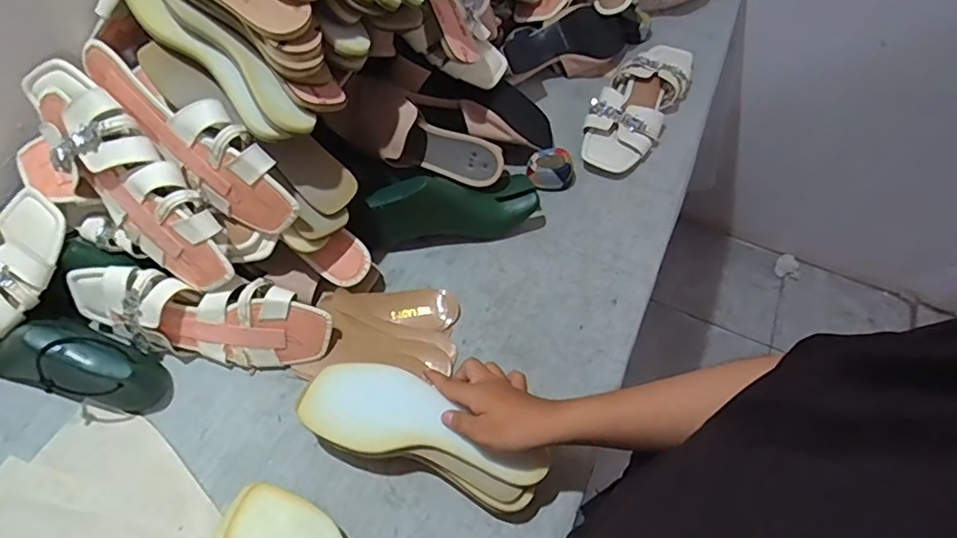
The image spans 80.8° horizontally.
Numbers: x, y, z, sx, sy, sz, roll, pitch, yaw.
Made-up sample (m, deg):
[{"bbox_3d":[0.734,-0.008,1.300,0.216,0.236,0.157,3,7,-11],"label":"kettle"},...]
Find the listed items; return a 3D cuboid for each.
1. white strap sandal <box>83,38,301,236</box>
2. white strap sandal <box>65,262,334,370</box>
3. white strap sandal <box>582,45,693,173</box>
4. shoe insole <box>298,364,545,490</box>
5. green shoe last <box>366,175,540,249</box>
[{"bbox_3d":[-0.281,-0.129,0.558,0.234,0.079,0.056,41,61,-11],"label":"white strap sandal"},{"bbox_3d":[-0.303,0.055,0.619,0.277,0.101,0.060,9,20,-4],"label":"white strap sandal"},{"bbox_3d":[0.240,-0.254,0.833,0.102,0.048,0.273,28,61,15],"label":"white strap sandal"},{"bbox_3d":[-0.051,0.151,0.540,0.234,0.024,0.078,20,59,6],"label":"shoe insole"},{"bbox_3d":[-0.035,-0.079,0.698,0.217,0.091,0.066,-12,59,-9],"label":"green shoe last"}]

